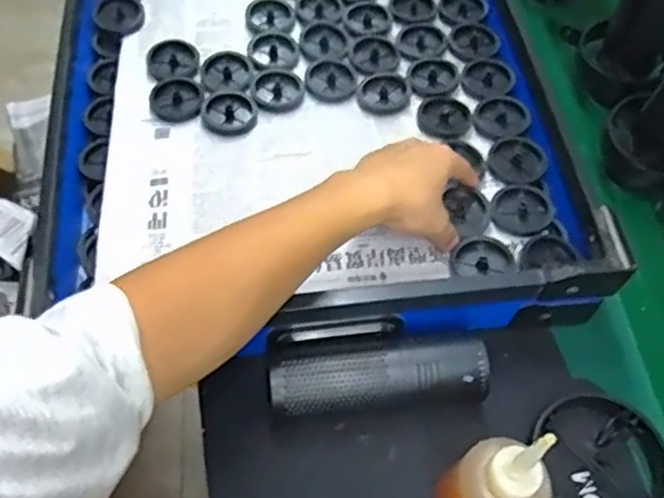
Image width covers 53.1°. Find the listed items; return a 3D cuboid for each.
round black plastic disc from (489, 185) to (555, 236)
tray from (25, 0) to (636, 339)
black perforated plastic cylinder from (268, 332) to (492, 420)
[{"bbox_3d":[0.166,-0.032,0.589,0.050,0.017,0.049,0,55,-1],"label":"round black plastic disc"},{"bbox_3d":[-0.032,-0.197,0.684,0.453,0.108,0.632,-4,55,-4],"label":"tray"},{"bbox_3d":[0.035,0.100,0.512,0.164,0.054,0.060,-8,58,-6],"label":"black perforated plastic cylinder"}]

